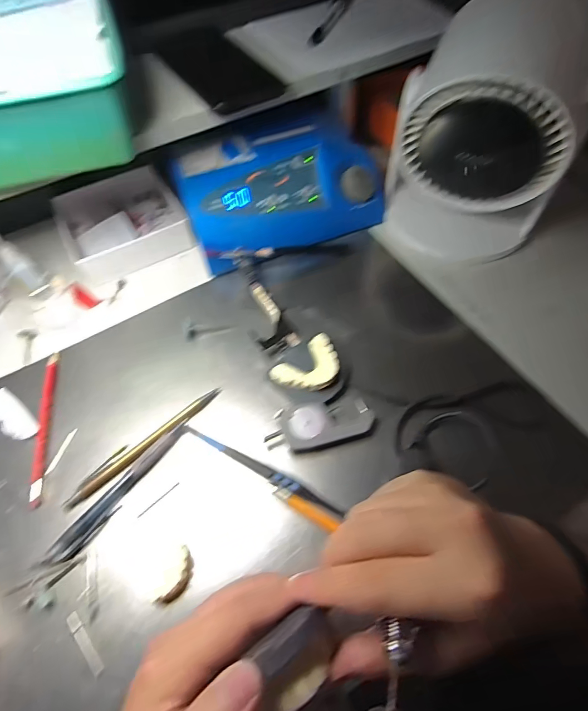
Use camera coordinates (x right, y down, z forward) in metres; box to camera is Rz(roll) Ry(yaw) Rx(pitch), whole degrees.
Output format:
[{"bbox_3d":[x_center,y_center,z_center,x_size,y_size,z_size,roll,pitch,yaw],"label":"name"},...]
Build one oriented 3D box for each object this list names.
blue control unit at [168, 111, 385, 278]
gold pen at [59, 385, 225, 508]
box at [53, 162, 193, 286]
[{"bbox_3d":[-0.014,-0.186,0.443,0.222,0.079,0.132,-22,61,-11],"label":"blue control unit"},{"bbox_3d":[-0.126,0.074,0.328,0.145,0.009,0.019,-38,65,-19],"label":"gold pen"},{"bbox_3d":[-0.200,-0.157,0.458,0.134,0.041,0.122,-29,62,-15],"label":"box"}]

